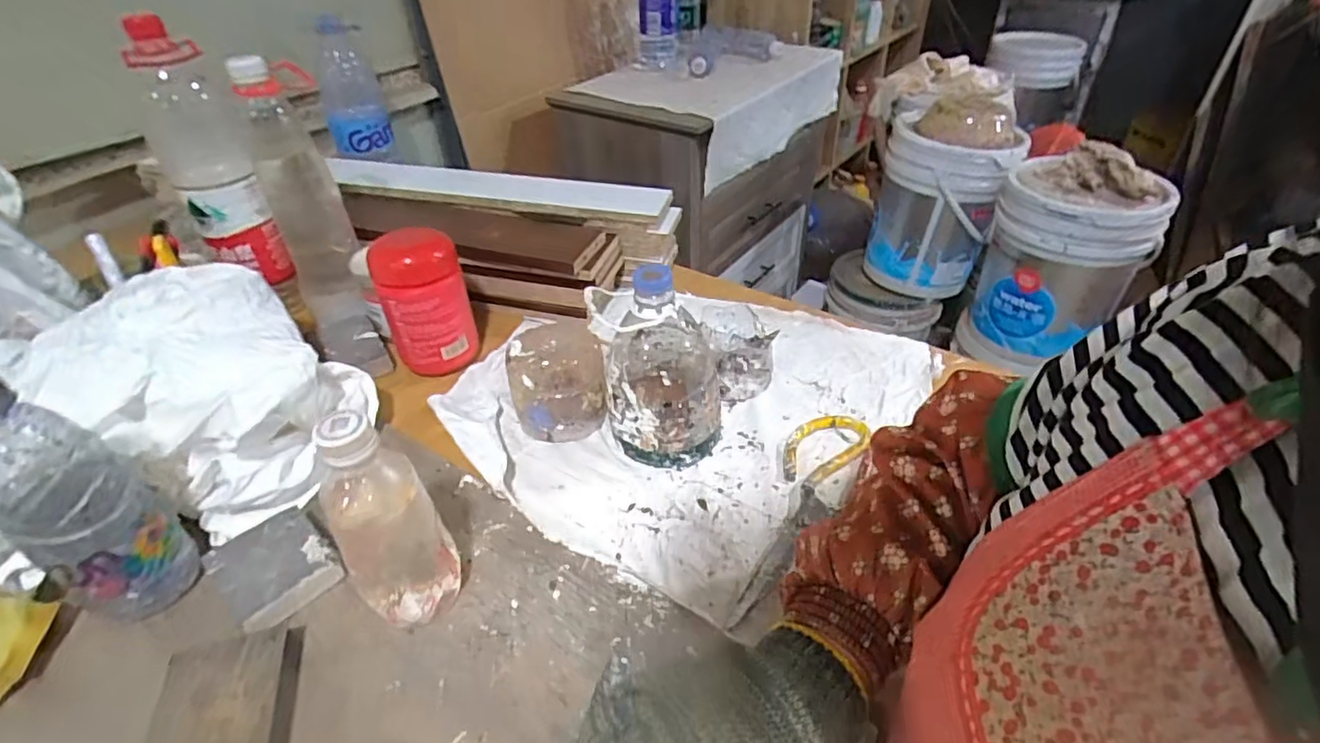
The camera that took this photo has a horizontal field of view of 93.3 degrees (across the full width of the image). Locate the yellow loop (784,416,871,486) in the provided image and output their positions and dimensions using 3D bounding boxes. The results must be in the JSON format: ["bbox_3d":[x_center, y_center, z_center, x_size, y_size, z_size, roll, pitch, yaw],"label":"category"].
[{"bbox_3d":[0.143,0.066,0.551,0.097,0.012,0.054,-25,45,-26],"label":"yellow loop"}]

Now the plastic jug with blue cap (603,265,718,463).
[{"bbox_3d":[0.004,-0.008,0.529,0.097,0.160,0.098,1,40,3],"label":"plastic jug with blue cap"}]

